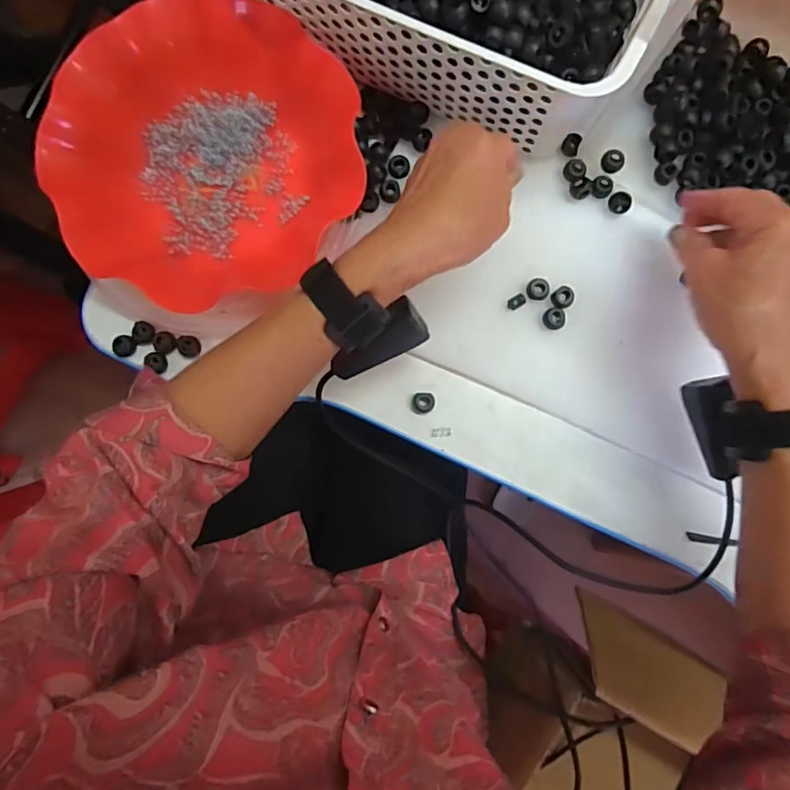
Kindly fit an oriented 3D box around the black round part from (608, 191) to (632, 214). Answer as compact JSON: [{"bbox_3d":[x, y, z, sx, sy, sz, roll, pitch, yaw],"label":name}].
[{"bbox_3d":[0.184,-0.157,0.429,0.016,0.006,0.017,0,87,0],"label":"black round part"}]

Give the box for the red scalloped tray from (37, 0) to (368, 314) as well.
[{"bbox_3d":[-0.147,-0.179,0.412,0.211,0.068,0.224,42,88,2],"label":"red scalloped tray"}]

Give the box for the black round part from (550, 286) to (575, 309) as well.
[{"bbox_3d":[0.135,-0.078,0.424,0.018,0.007,0.017,0,87,0],"label":"black round part"}]

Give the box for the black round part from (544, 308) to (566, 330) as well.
[{"bbox_3d":[0.129,-0.061,0.424,0.017,0.004,0.017,0,87,0],"label":"black round part"}]

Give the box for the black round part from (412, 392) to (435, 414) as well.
[{"bbox_3d":[0.023,0.007,0.431,0.018,0.006,0.017,0,87,0],"label":"black round part"}]

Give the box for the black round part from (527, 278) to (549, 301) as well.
[{"bbox_3d":[0.115,-0.085,0.424,0.018,0.005,0.017,0,87,0],"label":"black round part"}]

